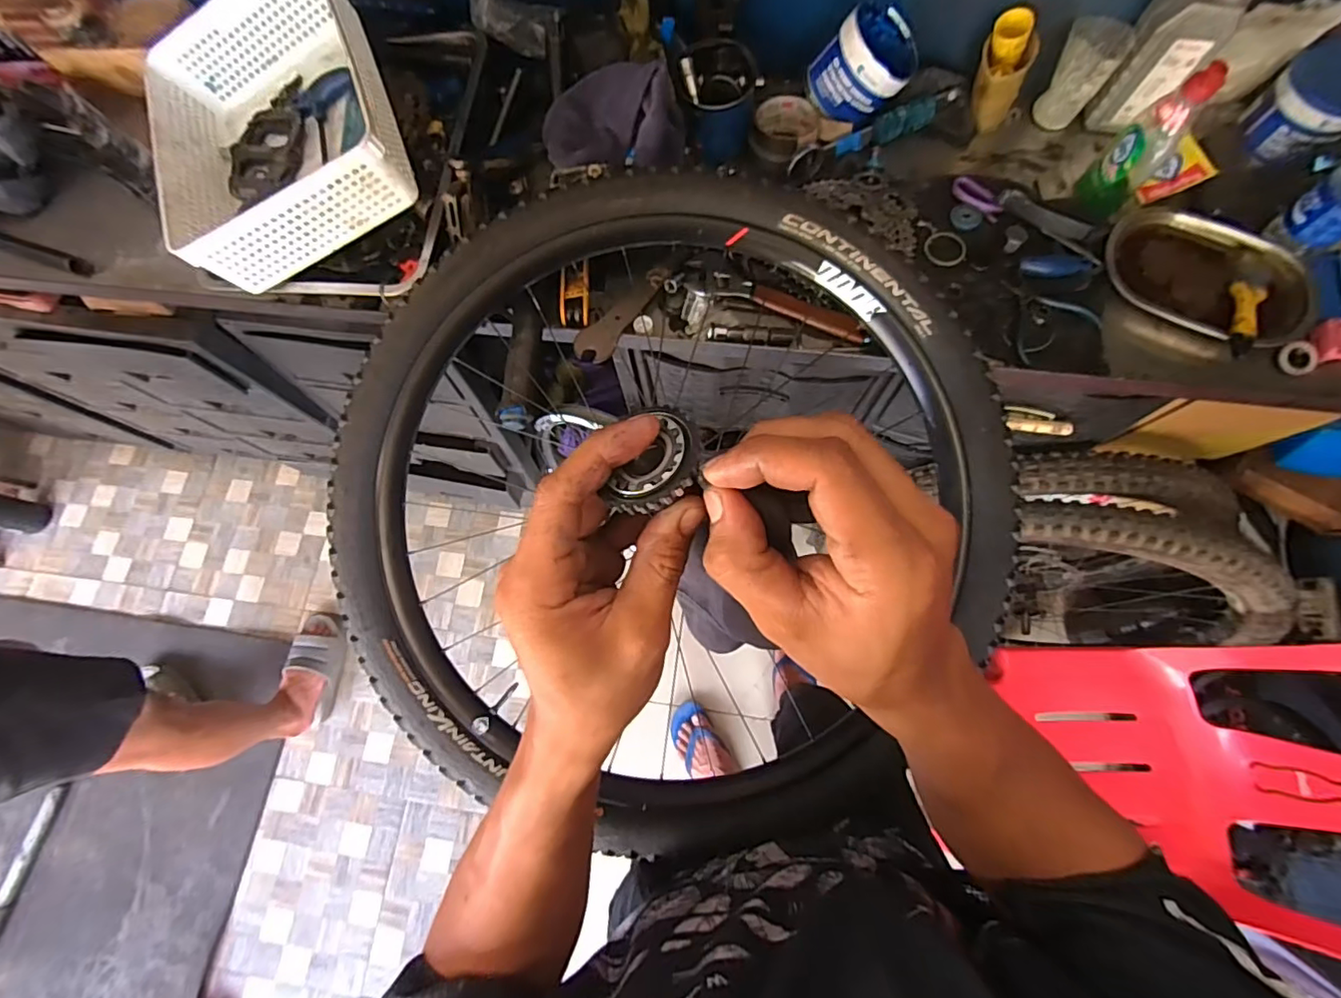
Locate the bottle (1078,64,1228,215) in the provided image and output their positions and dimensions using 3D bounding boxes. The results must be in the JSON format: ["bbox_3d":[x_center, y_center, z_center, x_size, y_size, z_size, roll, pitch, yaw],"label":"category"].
[{"bbox_3d":[0.541,-0.406,0.649,0.061,0.163,0.049,42,80,13],"label":"bottle"}]

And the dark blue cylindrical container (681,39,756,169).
[{"bbox_3d":[0.059,-0.505,0.723,0.088,0.094,0.111,2,74,4],"label":"dark blue cylindrical container"}]

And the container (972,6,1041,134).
[{"bbox_3d":[0.408,-0.518,0.695,0.060,0.124,0.045,-6,46,-1],"label":"container"}]

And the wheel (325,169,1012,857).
[{"bbox_3d":[-0.002,0.009,0.636,0.698,0.101,0.698,0,89,2],"label":"wheel"}]

